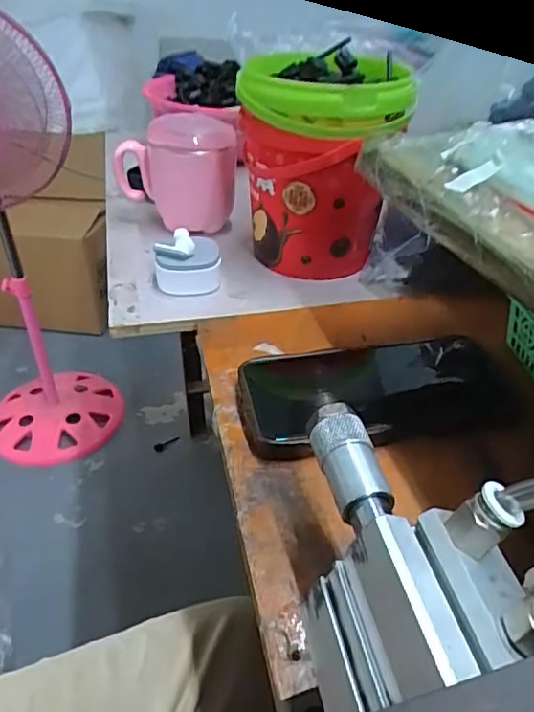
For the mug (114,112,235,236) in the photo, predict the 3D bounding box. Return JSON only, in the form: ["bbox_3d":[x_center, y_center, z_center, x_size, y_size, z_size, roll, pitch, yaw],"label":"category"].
[{"bbox_3d":[-0.086,-0.167,0.525,0.111,0.100,0.076,-2,38,-5],"label":"mug"}]

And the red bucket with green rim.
[{"bbox_3d":[0.043,-0.152,0.463,0.127,0.153,0.116,6,38,5],"label":"red bucket with green rim"}]

